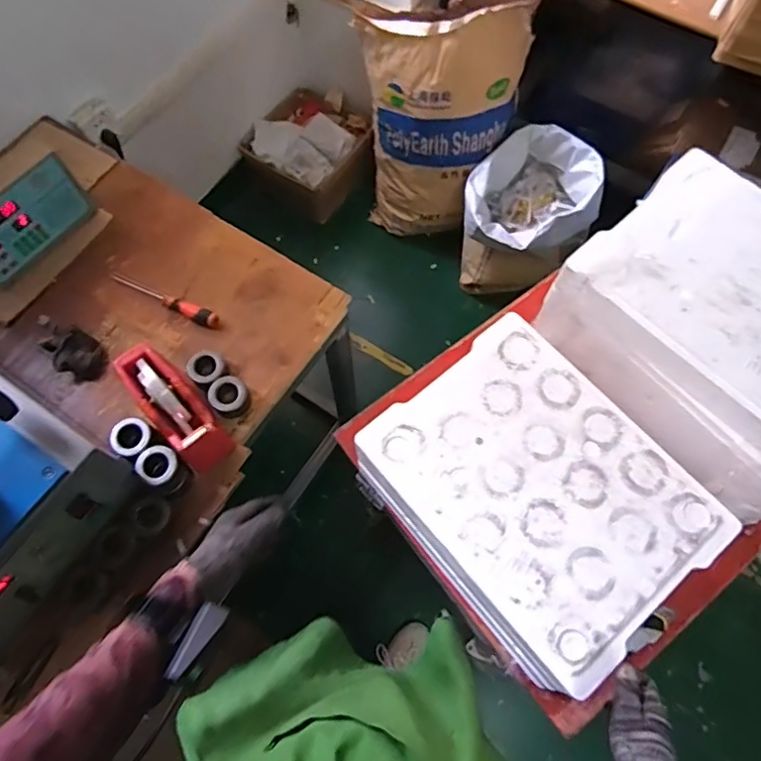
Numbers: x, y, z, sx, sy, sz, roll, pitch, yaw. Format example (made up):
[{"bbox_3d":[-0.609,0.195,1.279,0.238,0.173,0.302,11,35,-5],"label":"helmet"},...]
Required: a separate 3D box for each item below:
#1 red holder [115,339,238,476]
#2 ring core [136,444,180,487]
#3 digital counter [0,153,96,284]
[{"bbox_3d":[-0.320,0.037,0.851,0.080,0.092,0.200,-40,73,-14],"label":"red holder"},{"bbox_3d":[-0.329,0.122,0.810,0.059,0.028,0.056,28,71,11],"label":"ring core"},{"bbox_3d":[-0.620,-0.277,0.970,0.035,0.138,0.225,33,72,13],"label":"digital counter"}]

